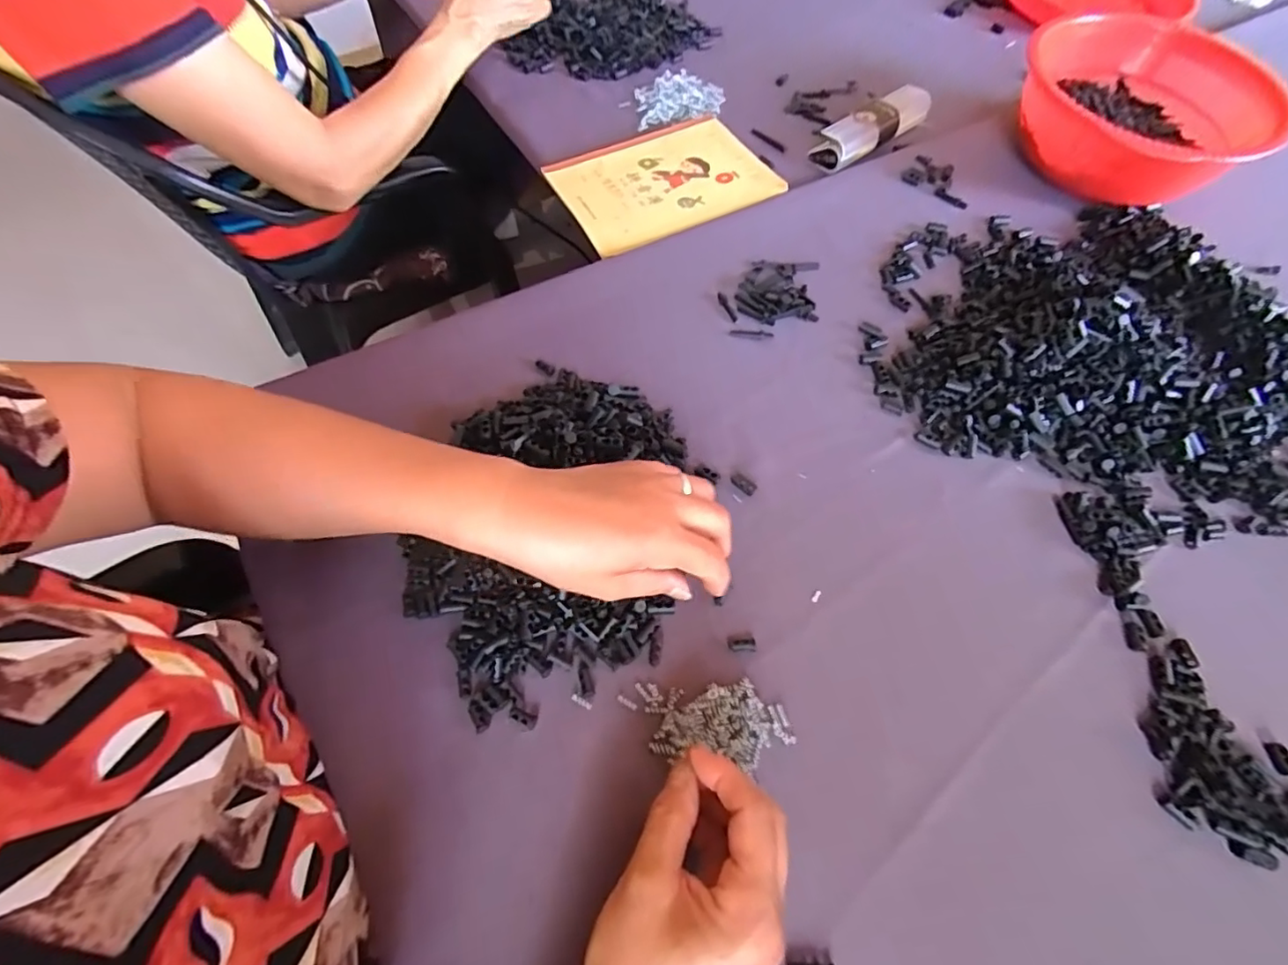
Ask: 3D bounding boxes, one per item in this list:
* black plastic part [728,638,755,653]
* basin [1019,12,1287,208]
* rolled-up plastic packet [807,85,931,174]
[{"bbox_3d":[0.063,0.104,0.360,0.017,0.004,0.008,-2,61,-2],"label":"black plastic part"},{"bbox_3d":[0.508,-0.372,0.582,0.213,0.090,0.213,24,63,12],"label":"basin"},{"bbox_3d":[0.253,-0.393,0.619,0.171,0.033,0.040,-36,67,-19],"label":"rolled-up plastic packet"}]

